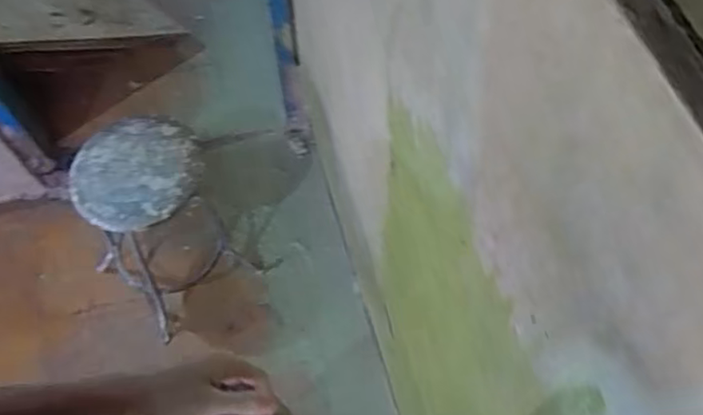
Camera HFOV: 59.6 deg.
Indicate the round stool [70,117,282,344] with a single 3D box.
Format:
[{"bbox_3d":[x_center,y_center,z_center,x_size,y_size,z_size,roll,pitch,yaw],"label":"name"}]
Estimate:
[{"bbox_3d":[-0.447,0.051,1.508,0.324,0.496,0.320,-40,68,-19],"label":"round stool"}]

